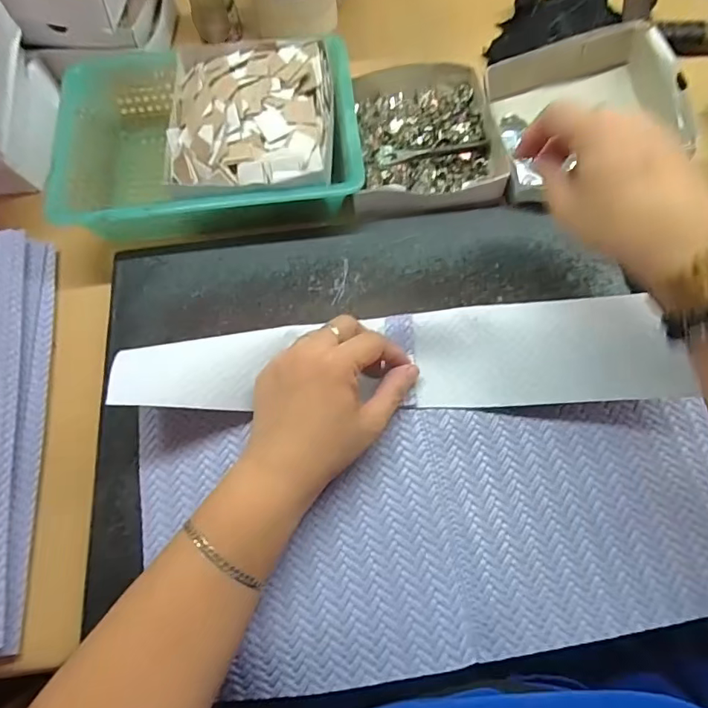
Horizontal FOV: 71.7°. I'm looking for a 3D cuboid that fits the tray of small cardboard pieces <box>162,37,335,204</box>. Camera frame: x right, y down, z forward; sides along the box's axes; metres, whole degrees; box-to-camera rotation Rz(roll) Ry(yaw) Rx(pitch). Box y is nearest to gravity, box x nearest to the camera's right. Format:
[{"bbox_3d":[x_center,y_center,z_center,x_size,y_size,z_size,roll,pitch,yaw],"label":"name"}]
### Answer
[{"bbox_3d":[-0.085,-0.191,0.414,0.131,0.051,0.141,0,71,3],"label":"tray of small cardboard pieces"}]

